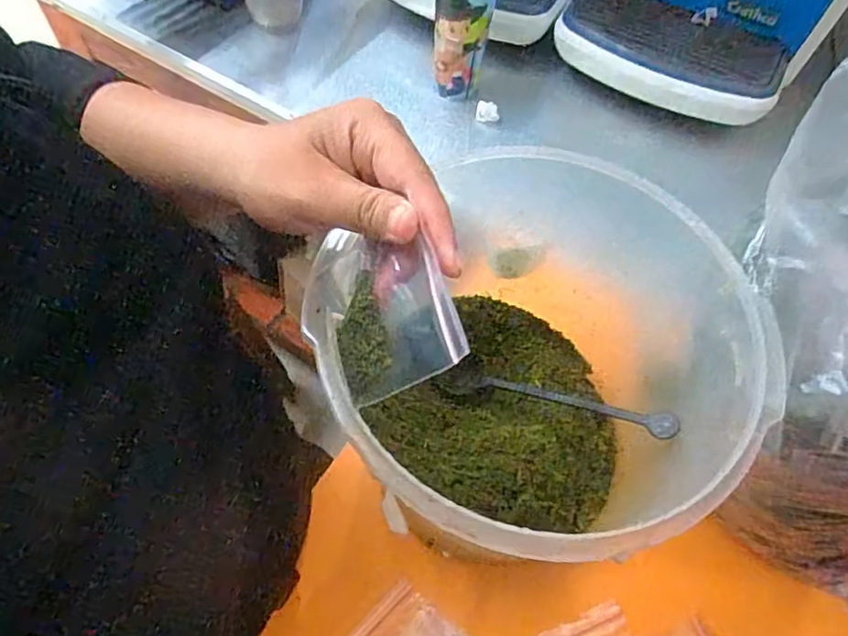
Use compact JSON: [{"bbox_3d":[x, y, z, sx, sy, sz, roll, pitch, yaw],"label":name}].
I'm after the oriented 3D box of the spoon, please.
[{"bbox_3d":[0.096,0.062,0.485,0.191,0.020,0.037,9,53,39],"label":"spoon"}]

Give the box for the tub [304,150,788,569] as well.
[{"bbox_3d":[0.070,0.051,0.438,0.245,0.211,0.250,1,60,-2],"label":"tub"}]

